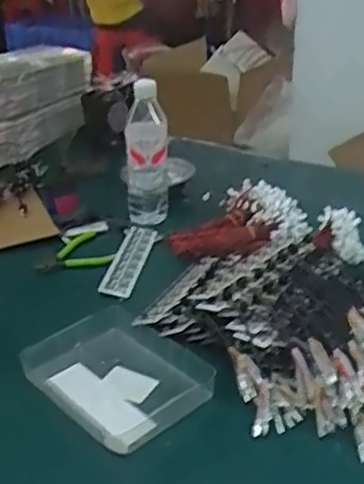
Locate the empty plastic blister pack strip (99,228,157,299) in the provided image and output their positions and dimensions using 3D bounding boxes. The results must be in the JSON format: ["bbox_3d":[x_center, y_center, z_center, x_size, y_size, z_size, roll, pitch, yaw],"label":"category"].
[{"bbox_3d":[-0.076,0.027,0.953,0.046,0.010,0.173,25,36,-4],"label":"empty plastic blister pack strip"}]

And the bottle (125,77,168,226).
[{"bbox_3d":[-0.056,-0.133,1.017,0.068,0.220,0.060,-4,28,-3],"label":"bottle"}]

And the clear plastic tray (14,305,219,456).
[{"bbox_3d":[-0.065,0.145,0.729,0.145,0.045,0.191,-25,35,-36],"label":"clear plastic tray"}]

